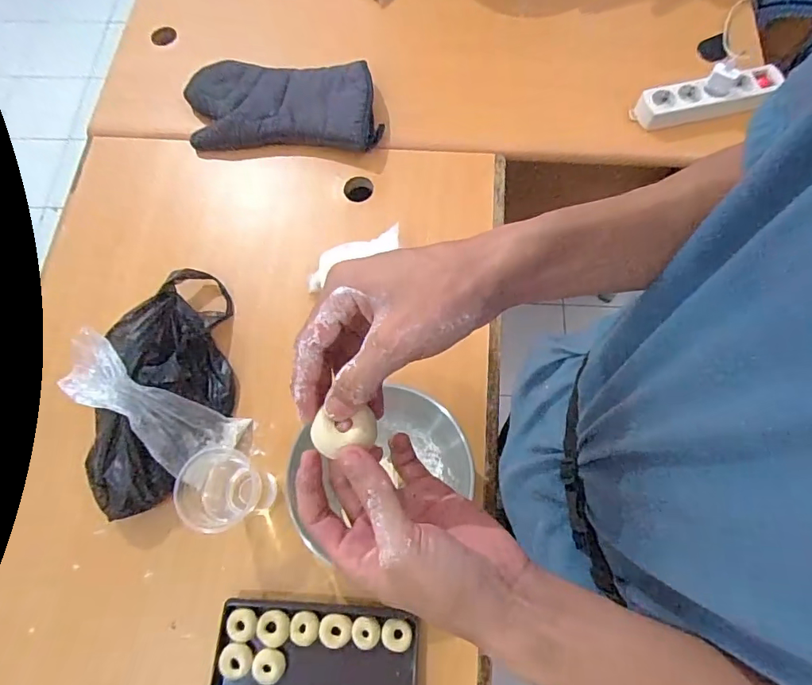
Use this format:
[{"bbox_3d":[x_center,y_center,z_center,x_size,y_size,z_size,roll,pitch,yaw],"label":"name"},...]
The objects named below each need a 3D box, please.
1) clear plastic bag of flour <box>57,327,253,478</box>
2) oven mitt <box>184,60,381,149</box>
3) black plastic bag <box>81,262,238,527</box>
[{"bbox_3d":[-0.318,0.091,0.605,0.244,0.068,0.098,42,72,-31],"label":"clear plastic bag of flour"},{"bbox_3d":[-0.215,-0.413,0.825,0.341,0.047,0.163,1,71,2],"label":"oven mitt"},{"bbox_3d":[-0.332,0.050,0.642,0.164,0.118,0.353,6,72,4],"label":"black plastic bag"}]

